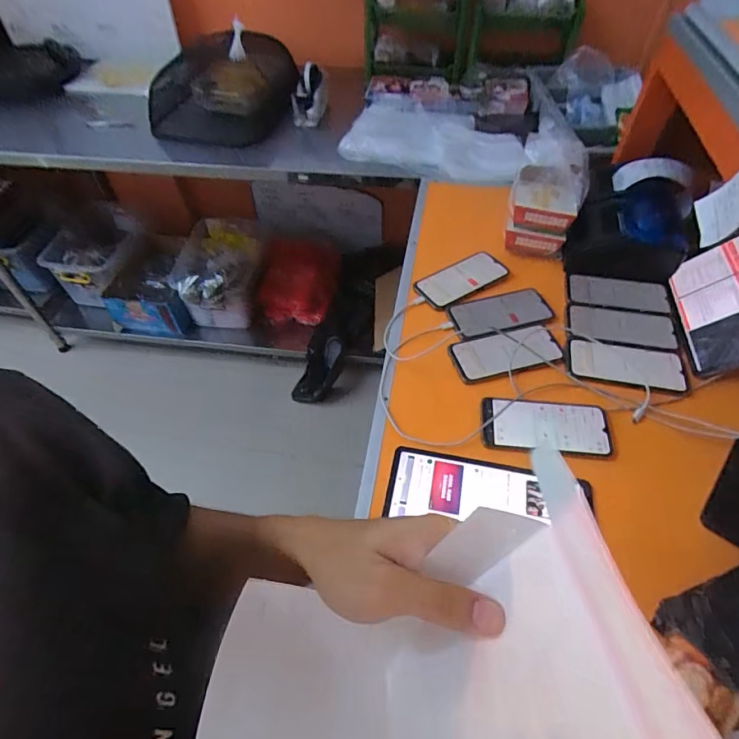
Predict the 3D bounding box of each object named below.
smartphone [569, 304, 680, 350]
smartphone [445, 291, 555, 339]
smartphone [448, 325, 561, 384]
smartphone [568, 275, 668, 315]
[{"bbox_3d":[0.413,-0.070,0.736,0.164,0.012,0.085,10,53,8],"label":"smartphone"},{"bbox_3d":[0.218,-0.098,0.756,0.169,0.007,0.083,-12,53,-9],"label":"smartphone"},{"bbox_3d":[0.213,-0.025,0.705,0.166,0.007,0.078,-13,58,-2],"label":"smartphone"},{"bbox_3d":[0.435,-0.133,0.785,0.166,0.010,0.077,9,53,8],"label":"smartphone"}]

